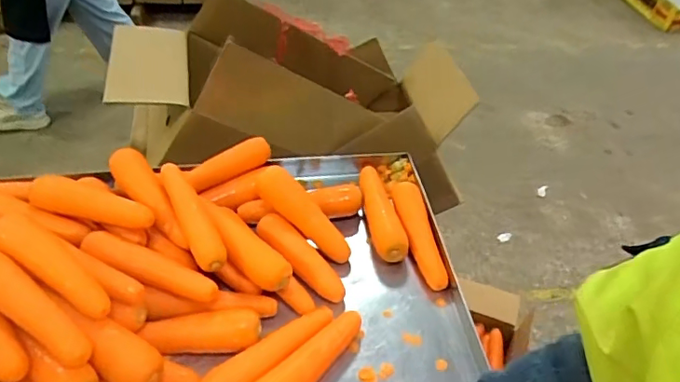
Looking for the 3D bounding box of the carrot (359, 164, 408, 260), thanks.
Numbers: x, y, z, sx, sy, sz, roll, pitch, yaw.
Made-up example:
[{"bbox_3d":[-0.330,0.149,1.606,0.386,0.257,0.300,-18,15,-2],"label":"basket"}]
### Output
[{"bbox_3d":[0.054,0.025,0.736,0.043,0.035,0.179,-3,44,-8],"label":"carrot"}]

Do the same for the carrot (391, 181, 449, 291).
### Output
[{"bbox_3d":[0.103,0.056,0.711,0.038,0.031,0.169,-4,45,-9],"label":"carrot"}]

